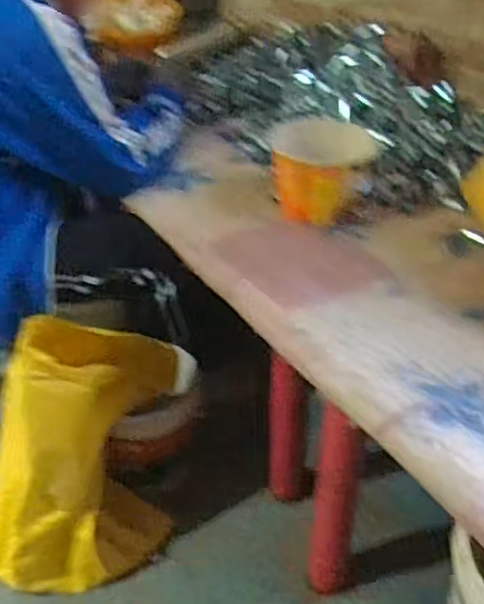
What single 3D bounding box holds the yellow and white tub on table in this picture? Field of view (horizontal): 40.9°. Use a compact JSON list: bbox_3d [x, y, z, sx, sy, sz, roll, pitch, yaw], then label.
[{"bbox_3d":[0.117,-0.190,0.949,0.140,0.107,0.133,8,33,12],"label":"yellow and white tub on table"}]

